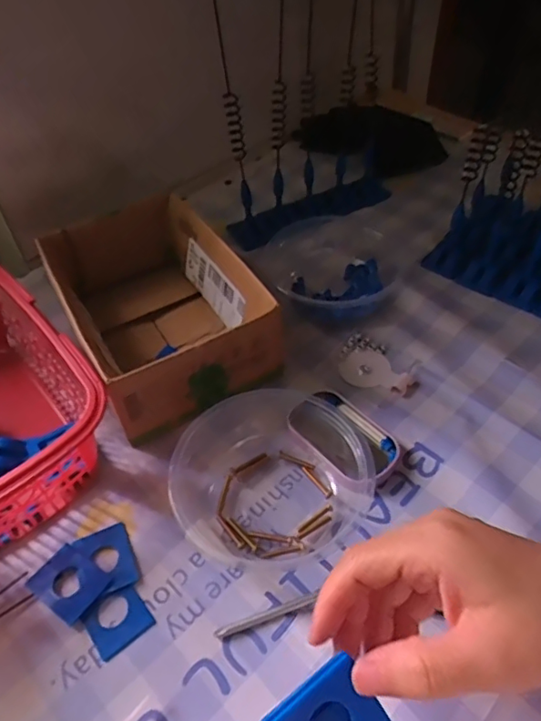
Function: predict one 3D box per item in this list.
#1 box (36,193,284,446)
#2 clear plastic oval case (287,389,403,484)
[{"bbox_3d":[-0.091,-0.044,0.430,0.127,0.069,0.197,-26,51,-19],"label":"box"},{"bbox_3d":[0.049,0.050,0.372,0.050,0.012,0.076,-36,55,-26],"label":"clear plastic oval case"}]

